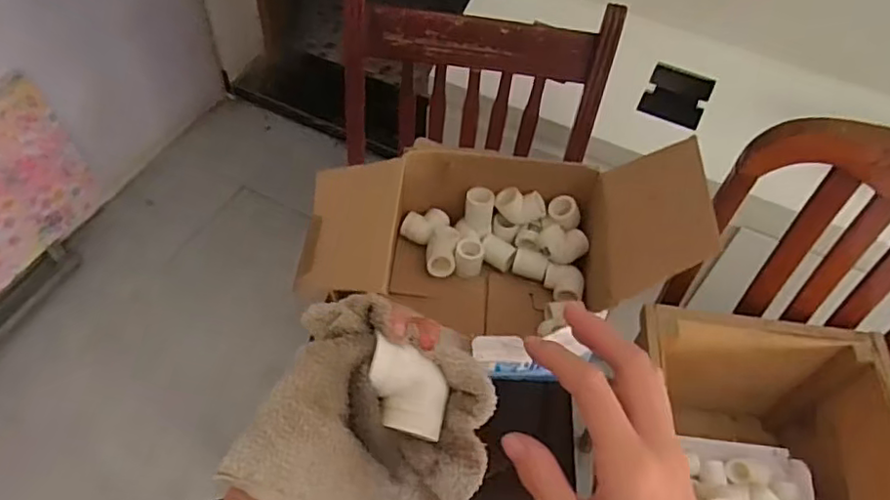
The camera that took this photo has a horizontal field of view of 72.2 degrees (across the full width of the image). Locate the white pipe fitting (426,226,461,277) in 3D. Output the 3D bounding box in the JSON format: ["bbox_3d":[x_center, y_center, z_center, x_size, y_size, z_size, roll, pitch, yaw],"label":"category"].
[{"bbox_3d":[-0.003,0.000,0.741,0.036,0.033,0.054,9,52,1],"label":"white pipe fitting"}]

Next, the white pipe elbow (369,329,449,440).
[{"bbox_3d":[-0.022,0.071,0.322,0.041,0.028,0.047,8,92,-16],"label":"white pipe elbow"}]

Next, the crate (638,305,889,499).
[{"bbox_3d":[0.396,0.330,0.793,0.300,0.292,0.407,7,52,-1],"label":"crate"}]

